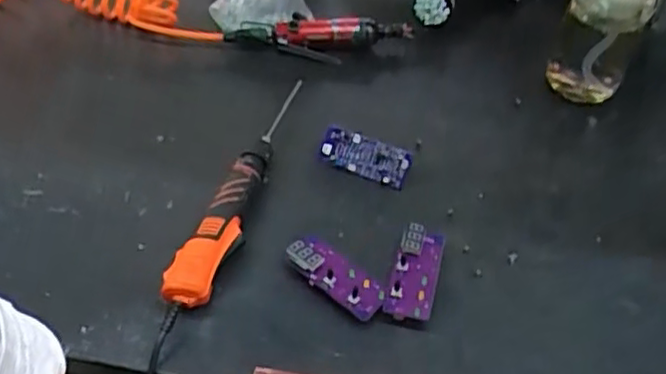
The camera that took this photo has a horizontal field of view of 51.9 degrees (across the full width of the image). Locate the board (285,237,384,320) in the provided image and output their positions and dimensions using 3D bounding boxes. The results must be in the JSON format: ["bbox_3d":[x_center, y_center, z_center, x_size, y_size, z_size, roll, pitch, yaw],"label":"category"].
[{"bbox_3d":[0.002,0.092,0.725,0.116,0.018,0.042,36,52,17],"label":"board"}]

